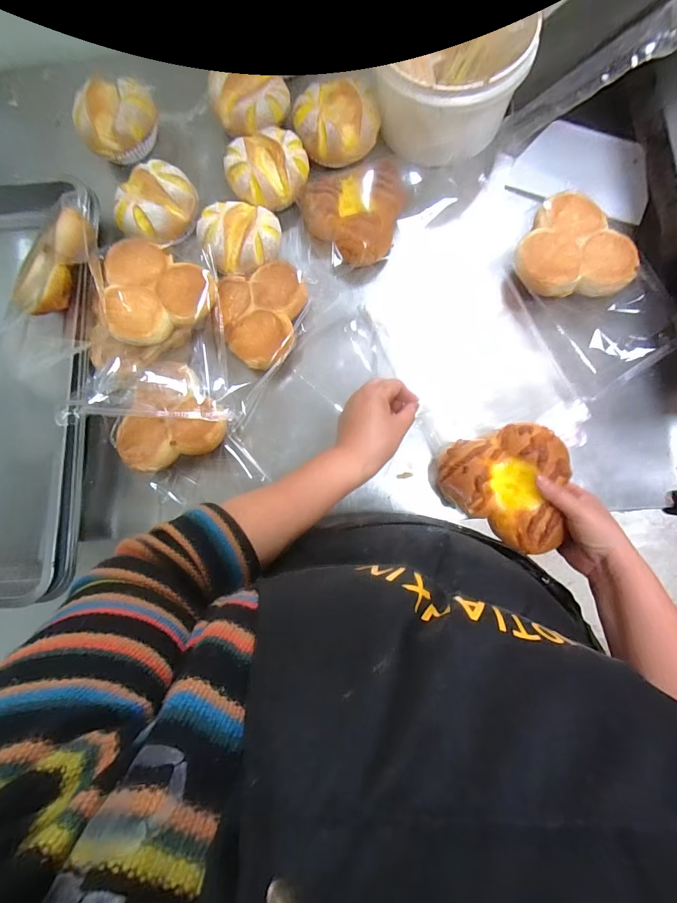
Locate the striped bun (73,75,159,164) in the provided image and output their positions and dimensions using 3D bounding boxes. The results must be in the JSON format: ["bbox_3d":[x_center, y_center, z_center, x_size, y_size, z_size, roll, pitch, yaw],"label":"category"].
[{"bbox_3d":[-0.334,-0.504,0.610,0.120,0.076,0.098,-32,80,-1],"label":"striped bun"}]

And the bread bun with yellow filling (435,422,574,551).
[{"bbox_3d":[0.193,0.043,0.449,0.128,0.043,0.136,-1,81,4],"label":"bread bun with yellow filling"}]

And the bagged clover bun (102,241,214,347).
[{"bbox_3d":[-0.244,-0.215,0.522,0.132,0.054,0.132,-1,81,4],"label":"bagged clover bun"}]

